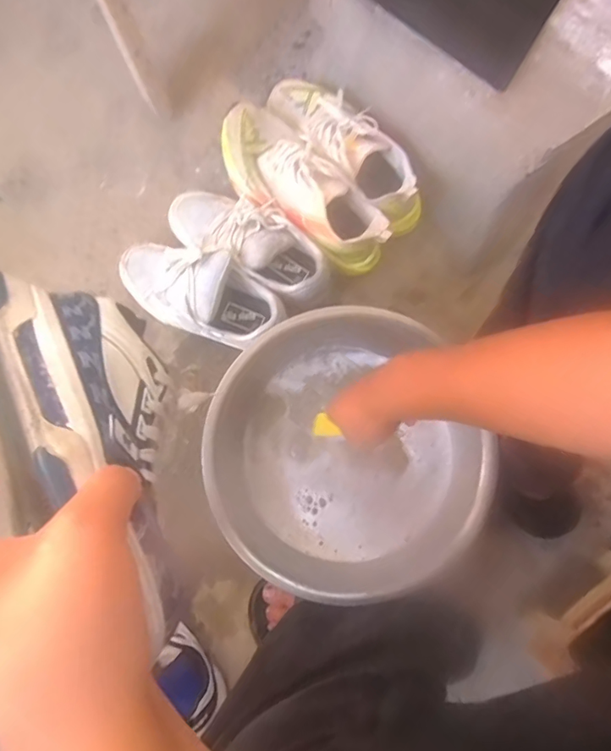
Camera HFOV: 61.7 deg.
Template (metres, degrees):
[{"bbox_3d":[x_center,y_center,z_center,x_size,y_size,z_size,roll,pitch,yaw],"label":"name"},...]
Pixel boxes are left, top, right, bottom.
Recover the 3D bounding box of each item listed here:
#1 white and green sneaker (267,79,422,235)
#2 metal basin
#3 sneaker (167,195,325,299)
[{"bbox_3d":[0.062,-0.335,0.754,0.098,0.121,0.282,-42,81,-9],"label":"white and green sneaker"},{"bbox_3d":[0.056,0.098,0.686,0.376,0.097,0.355,0,78,-1],"label":"metal basin"},{"bbox_3d":[-0.084,-0.194,0.738,0.249,0.101,0.100,38,80,7],"label":"sneaker"}]

